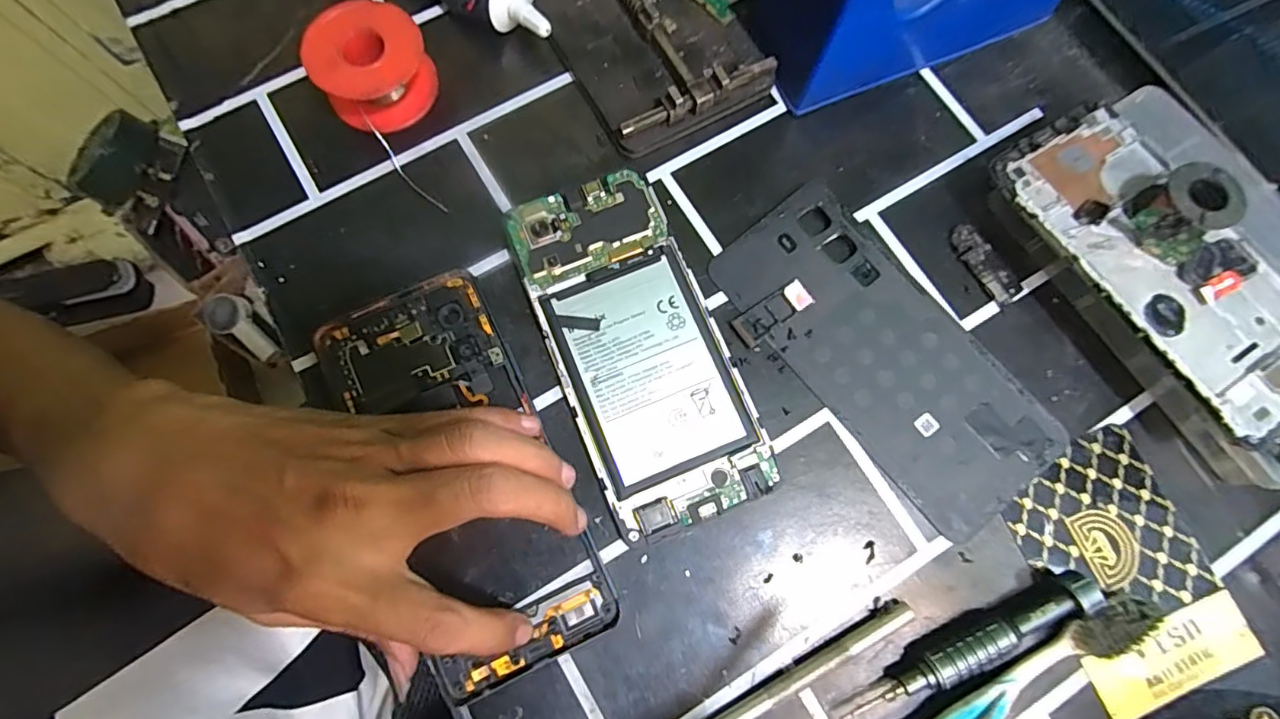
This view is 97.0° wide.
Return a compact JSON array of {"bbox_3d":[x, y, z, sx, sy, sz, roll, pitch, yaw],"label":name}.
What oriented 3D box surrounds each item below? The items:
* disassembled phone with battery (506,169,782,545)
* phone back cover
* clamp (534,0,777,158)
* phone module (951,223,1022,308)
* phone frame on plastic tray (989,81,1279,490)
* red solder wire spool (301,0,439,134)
[{"bbox_3d":[-0.002,-0.007,0.254,0.072,0.009,0.160,-22,78,-6],"label":"disassembled phone with battery"},{"bbox_3d":[0.109,-0.002,0.258,0.075,0.005,0.164,-38,80,-9],"label":"phone back cover"},{"bbox_3d":[0.001,-0.176,0.290,0.089,0.022,0.132,-28,79,-8],"label":"clamp"},{"bbox_3d":[0.165,-0.046,0.271,0.017,0.004,0.042,-33,79,-8],"label":"phone module"},{"bbox_3d":[0.249,-0.042,0.251,0.107,0.044,0.178,-32,79,-8],"label":"phone frame on plastic tray"},{"bbox_3d":[-0.128,-0.140,0.273,0.052,0.030,0.048,0,76,-1],"label":"red solder wire spool"}]

